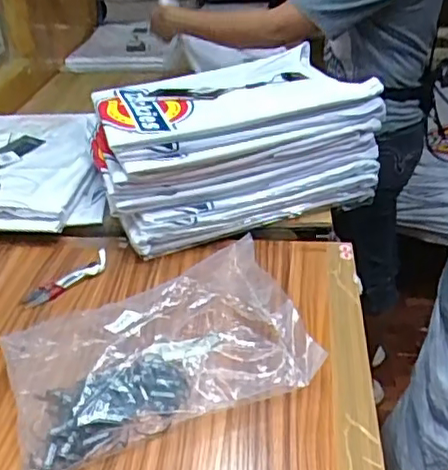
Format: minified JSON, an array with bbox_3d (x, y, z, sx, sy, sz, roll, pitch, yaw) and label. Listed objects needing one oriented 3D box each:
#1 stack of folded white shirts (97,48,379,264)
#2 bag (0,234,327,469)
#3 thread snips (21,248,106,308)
[{"bbox_3d":[0.006,-0.127,0.868,0.353,0.156,0.268,-11,32,-13],"label":"stack of folded white shirts"},{"bbox_3d":[-0.065,0.105,0.580,0.264,0.065,0.173,-14,33,-19],"label":"bag"},{"bbox_3d":[-0.183,0.050,0.730,0.036,0.010,0.126,22,39,35],"label":"thread snips"}]

